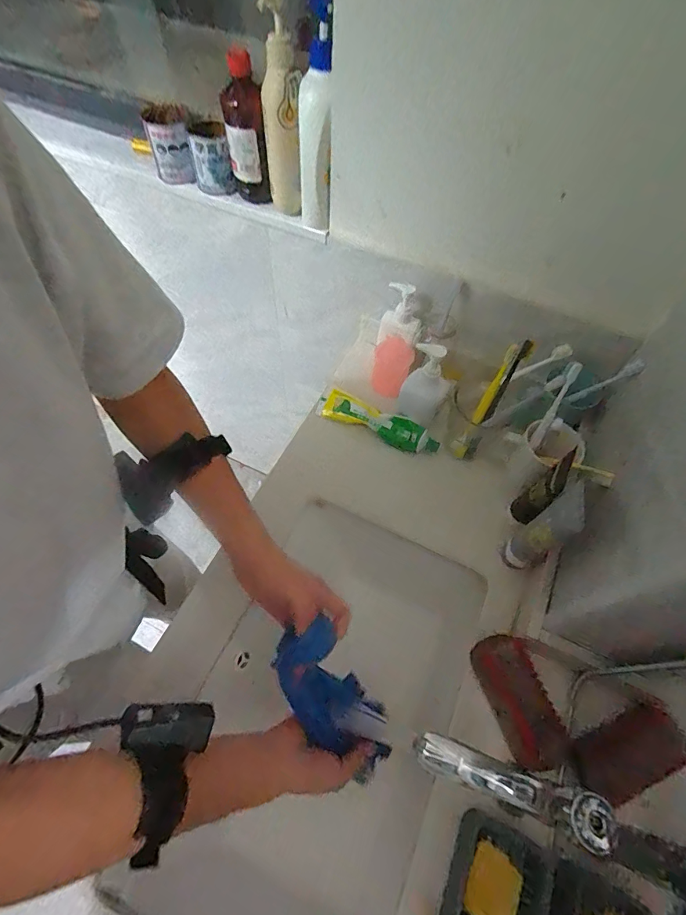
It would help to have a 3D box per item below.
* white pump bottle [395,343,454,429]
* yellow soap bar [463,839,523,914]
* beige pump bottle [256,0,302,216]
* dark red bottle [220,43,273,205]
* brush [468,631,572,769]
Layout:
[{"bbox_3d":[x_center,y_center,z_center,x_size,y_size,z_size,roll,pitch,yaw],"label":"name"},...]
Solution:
[{"bbox_3d":[0.124,-0.108,0.607,0.071,0.116,0.055,18,60,7],"label":"white pump bottle"},{"bbox_3d":[0.140,0.399,0.385,0.044,0.012,0.054,27,61,12],"label":"yellow soap bar"},{"bbox_3d":[-0.086,-0.467,0.575,0.049,0.235,0.051,-13,61,-11],"label":"beige pump bottle"},{"bbox_3d":[-0.147,-0.480,0.620,0.054,0.173,0.063,-16,61,-12],"label":"dark red bottle"},{"bbox_3d":[0.196,0.271,0.469,0.059,0.035,0.130,-18,62,-13],"label":"brush"}]

